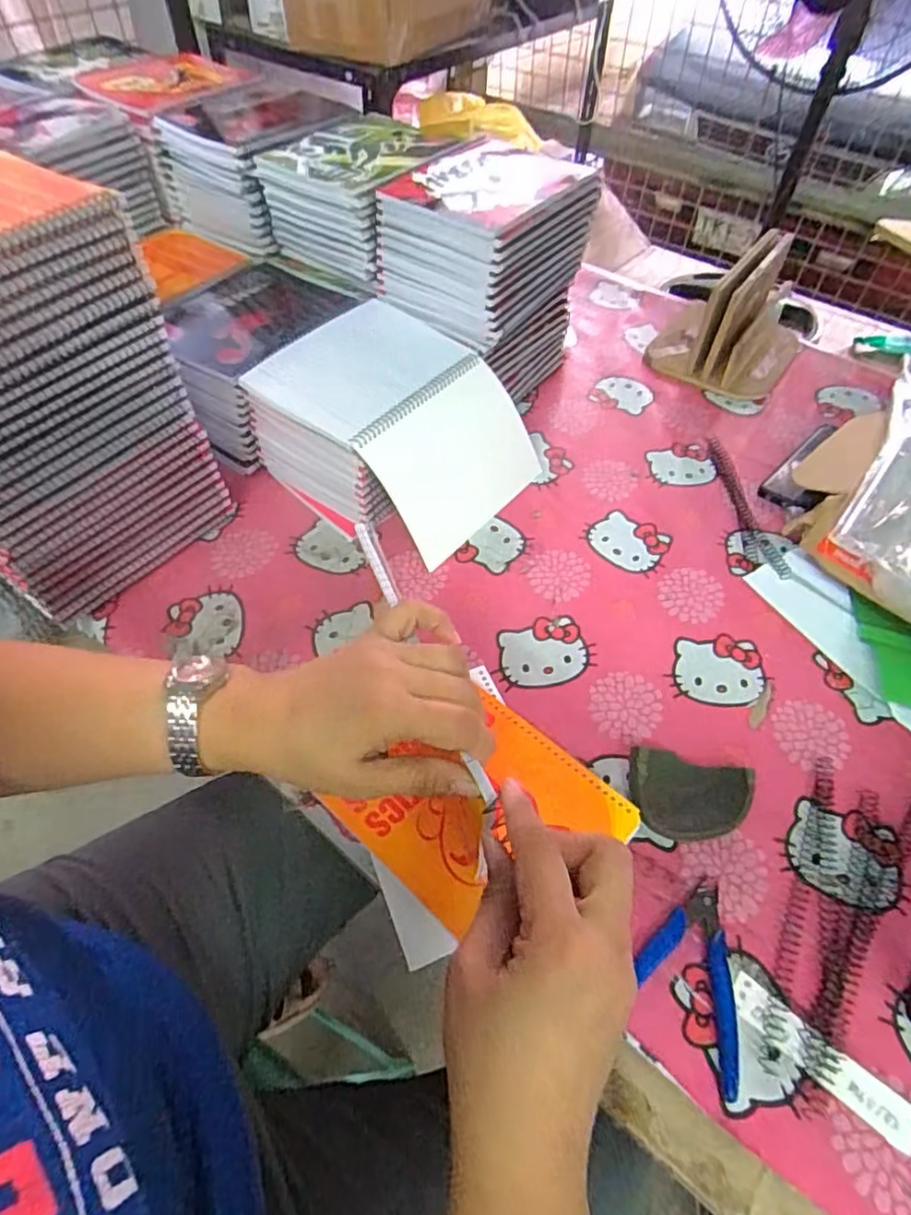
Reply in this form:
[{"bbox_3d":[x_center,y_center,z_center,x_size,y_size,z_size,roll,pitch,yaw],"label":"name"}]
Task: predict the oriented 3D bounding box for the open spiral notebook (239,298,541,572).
[{"bbox_3d":[-0.043,-0.200,0.630,0.261,0.057,0.195,45,64,-4],"label":"open spiral notebook"}]

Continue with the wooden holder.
[{"bbox_3d":[0.367,-0.386,0.797,0.167,0.132,0.186,31,59,20],"label":"wooden holder"}]

